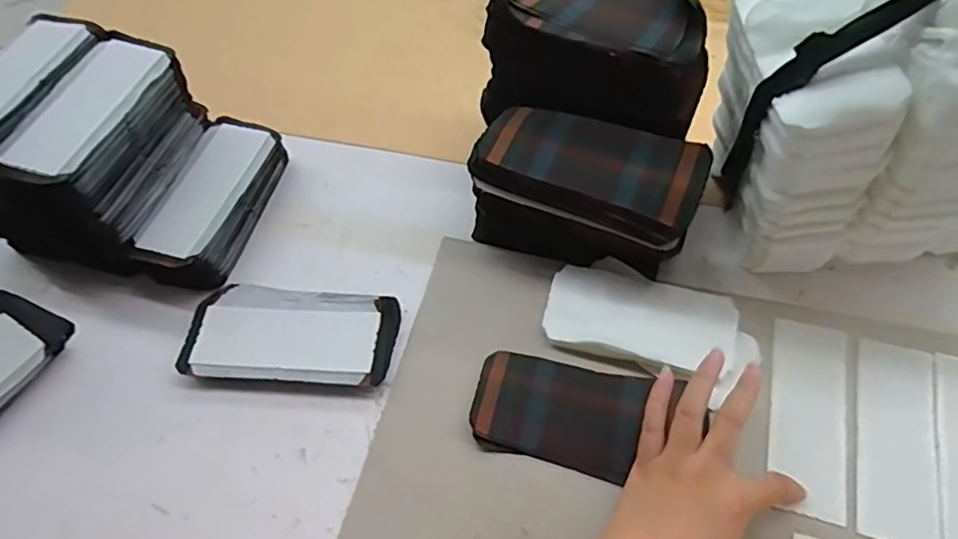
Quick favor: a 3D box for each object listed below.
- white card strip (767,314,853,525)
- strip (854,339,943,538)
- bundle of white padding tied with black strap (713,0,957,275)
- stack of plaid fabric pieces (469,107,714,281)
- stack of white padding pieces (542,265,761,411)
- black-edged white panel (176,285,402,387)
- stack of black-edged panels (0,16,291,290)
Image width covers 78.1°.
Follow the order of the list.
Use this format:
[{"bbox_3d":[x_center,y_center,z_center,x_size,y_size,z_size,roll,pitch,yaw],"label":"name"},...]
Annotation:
[{"bbox_3d":[0.243,0.106,0.434,0.052,0.004,0.145,12,61,15],"label":"white card strip"},{"bbox_3d":[0.301,0.120,0.424,0.053,0.004,0.147,14,61,13],"label":"strip"},{"bbox_3d":[0.304,-0.117,0.426,0.229,0.240,0.166,-5,58,2],"label":"bundle of white padding tied with black strap"},{"bbox_3d":[0.085,-0.060,0.487,0.175,0.093,0.090,17,61,14],"label":"stack of plaid fabric pieces"},{"bbox_3d":[0.133,0.045,0.469,0.157,0.012,0.083,20,62,16],"label":"stack of white padding pieces"},{"bbox_3d":[-0.152,0.053,0.485,0.165,0.019,0.084,3,59,7],"label":"black-edged white panel"},{"bbox_3d":[-0.312,-0.100,0.516,0.204,0.140,0.176,11,60,11],"label":"stack of black-edged panels"}]

